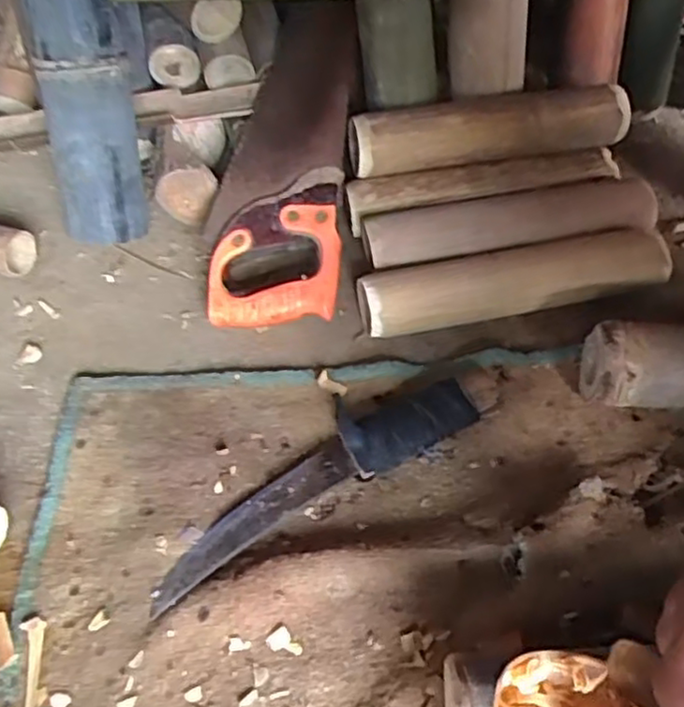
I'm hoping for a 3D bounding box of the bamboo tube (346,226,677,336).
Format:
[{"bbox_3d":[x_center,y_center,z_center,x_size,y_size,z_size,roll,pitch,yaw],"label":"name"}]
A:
[{"bbox_3d":[0.150,-0.063,0.612,0.268,0.055,0.057,-10,52,-4],"label":"bamboo tube"}]

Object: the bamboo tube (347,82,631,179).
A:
[{"bbox_3d":[0.140,-0.214,0.662,0.259,0.059,0.053,-8,51,-4],"label":"bamboo tube"}]

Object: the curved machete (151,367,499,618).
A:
[{"bbox_3d":[-0.012,0.084,0.518,0.288,0.031,0.054,-26,55,-16],"label":"curved machete"}]

